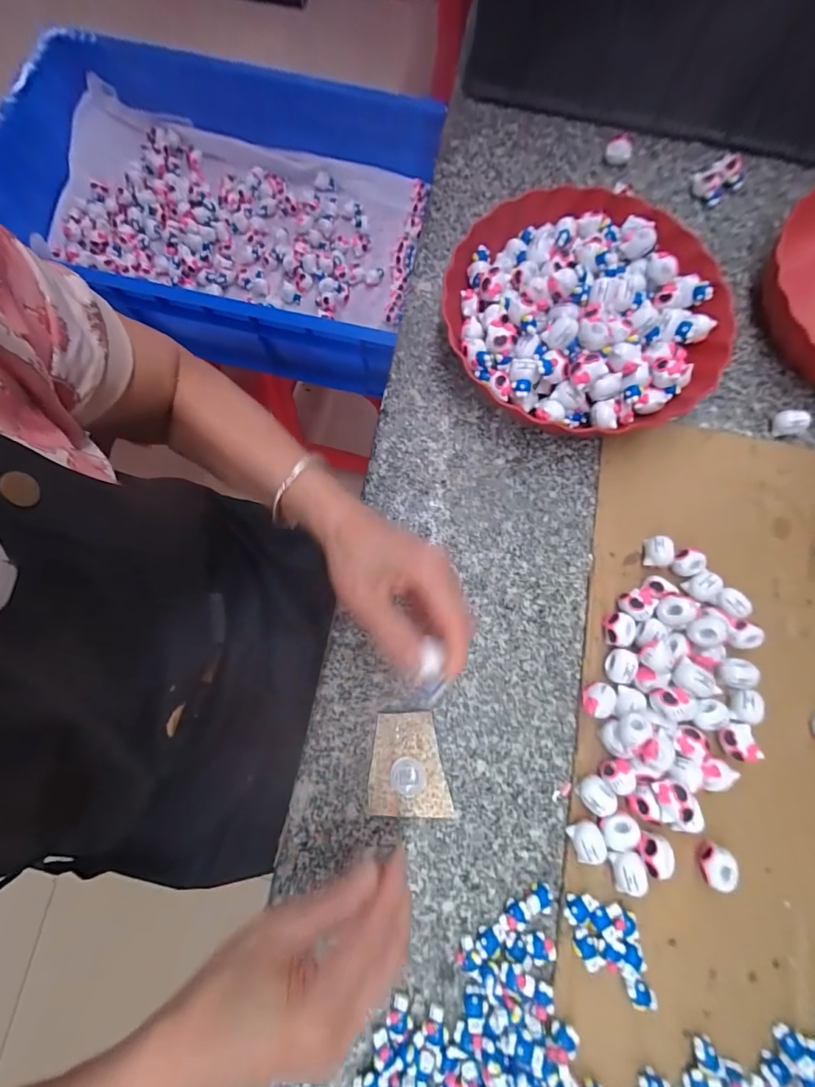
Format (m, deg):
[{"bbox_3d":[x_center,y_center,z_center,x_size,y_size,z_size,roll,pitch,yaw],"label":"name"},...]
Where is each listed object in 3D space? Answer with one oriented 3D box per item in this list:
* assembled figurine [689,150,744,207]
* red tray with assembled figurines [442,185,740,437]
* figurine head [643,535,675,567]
[{"bbox_3d":[0.323,-0.379,0.439,0.051,0.024,0.037,-37,79,-7],"label":"assembled figurine"},{"bbox_3d":[0.157,-0.203,0.378,0.242,0.065,0.232,-30,78,-6],"label":"red tray with assembled figurines"},{"bbox_3d":[0.206,0.007,0.351,0.020,0.021,0.024,9,77,3],"label":"figurine head"}]

